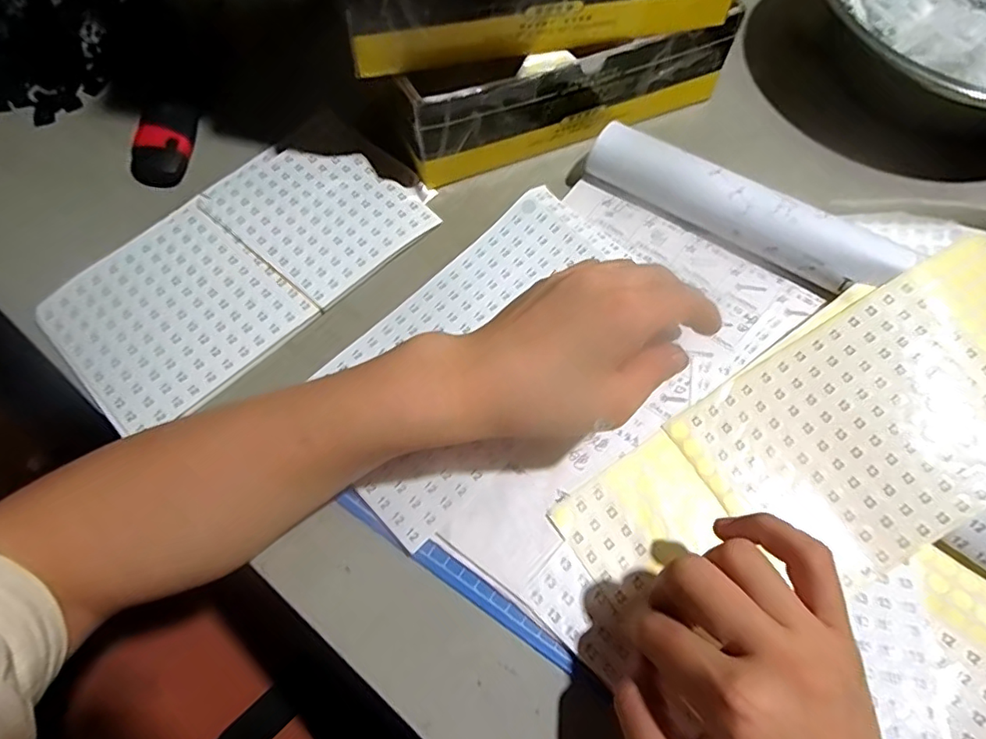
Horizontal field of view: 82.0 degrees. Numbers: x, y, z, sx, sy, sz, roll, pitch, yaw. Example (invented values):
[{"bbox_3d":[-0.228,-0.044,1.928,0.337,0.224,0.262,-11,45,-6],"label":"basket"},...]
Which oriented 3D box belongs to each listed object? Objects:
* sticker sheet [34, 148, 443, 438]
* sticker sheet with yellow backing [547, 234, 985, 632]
[{"bbox_3d":[-0.167,-0.071,0.377,0.131,0.007,0.232,42,70,14],"label":"sticker sheet"},{"bbox_3d":[0.188,0.040,0.306,0.296,0.034,0.125,-29,68,-13],"label":"sticker sheet with yellow backing"}]

